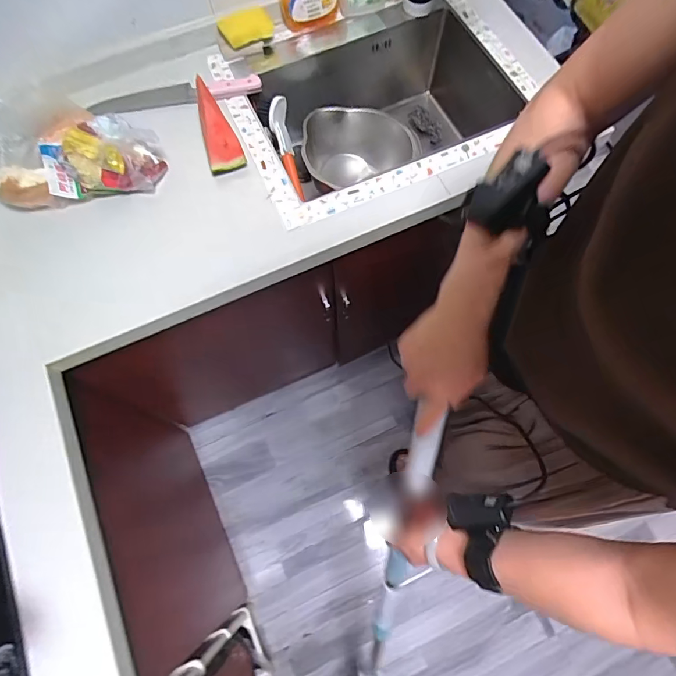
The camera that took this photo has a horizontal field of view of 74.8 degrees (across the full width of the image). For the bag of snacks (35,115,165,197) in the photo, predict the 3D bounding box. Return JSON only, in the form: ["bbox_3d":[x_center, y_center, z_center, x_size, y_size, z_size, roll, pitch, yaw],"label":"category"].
[{"bbox_3d":[-0.378,-0.292,0.705,0.177,0.061,0.121,-13,71,-3],"label":"bag of snacks"}]

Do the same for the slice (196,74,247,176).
[{"bbox_3d":[-0.190,-0.325,0.690,0.057,0.135,0.033,-20,40,-6],"label":"slice"}]

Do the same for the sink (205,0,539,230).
[{"bbox_3d":[0.106,-0.429,0.888,0.581,0.213,0.381,-26,72,-8],"label":"sink"}]

